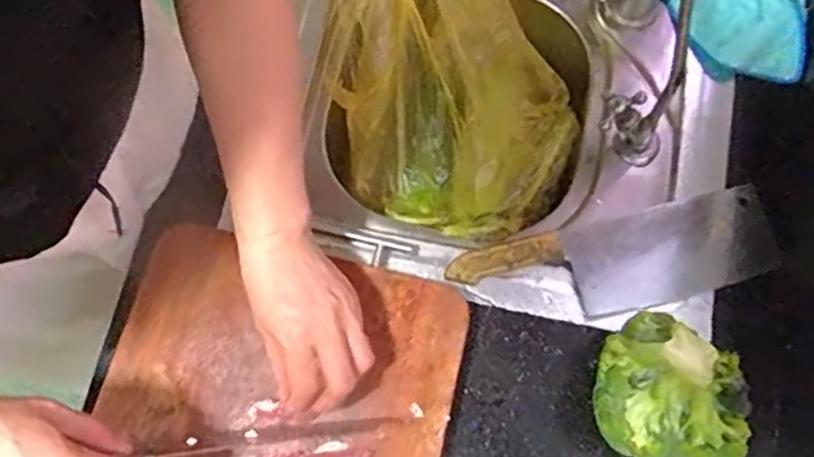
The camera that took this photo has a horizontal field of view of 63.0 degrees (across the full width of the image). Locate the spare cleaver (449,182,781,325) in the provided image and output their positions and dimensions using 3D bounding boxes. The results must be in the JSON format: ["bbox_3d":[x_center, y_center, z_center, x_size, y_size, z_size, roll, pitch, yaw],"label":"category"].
[{"bbox_3d":[0.176,0.030,0.562,0.268,0.018,0.082,-13,74,-5],"label":"spare cleaver"}]

